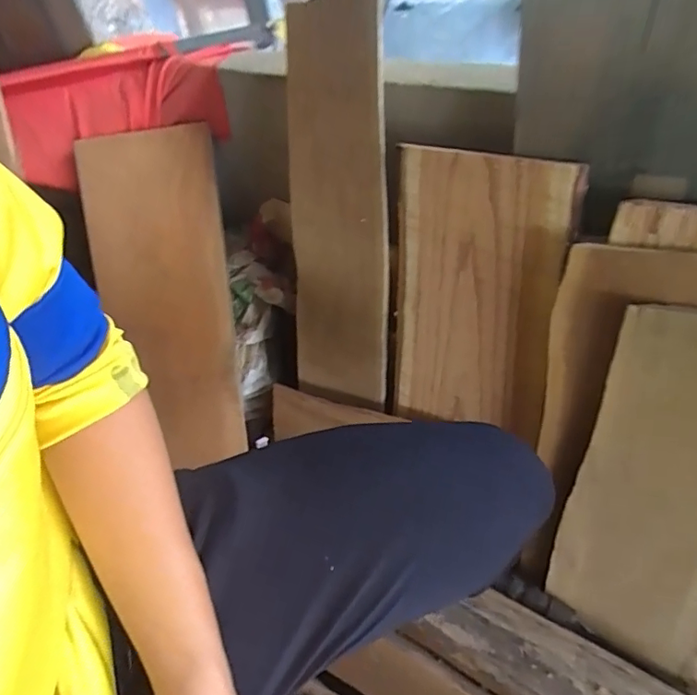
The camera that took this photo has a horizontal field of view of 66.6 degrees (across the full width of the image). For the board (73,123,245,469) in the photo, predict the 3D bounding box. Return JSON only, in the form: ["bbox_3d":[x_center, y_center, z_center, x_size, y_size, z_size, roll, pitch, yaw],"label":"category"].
[{"bbox_3d":[-0.328,-0.096,0.944,0.233,0.597,0.014,-11,-4,4],"label":"board"}]

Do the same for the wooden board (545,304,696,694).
[{"bbox_3d":[0.350,0.178,0.592,0.182,0.461,0.018,14,29,28],"label":"wooden board"}]

